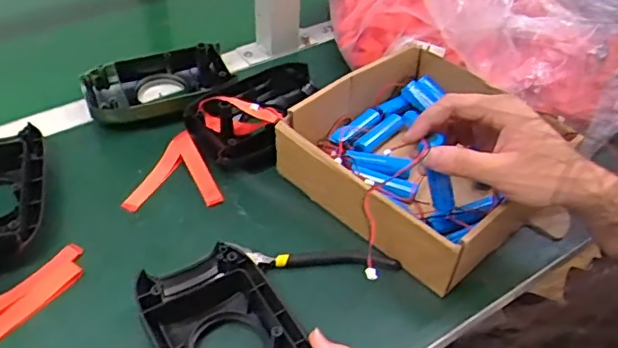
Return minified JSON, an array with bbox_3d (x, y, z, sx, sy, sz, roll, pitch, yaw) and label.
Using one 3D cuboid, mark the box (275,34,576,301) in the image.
[{"bbox_3d":[0.114,-0.018,0.556,0.213,0.072,0.222,-33,55,-31],"label":"box"}]

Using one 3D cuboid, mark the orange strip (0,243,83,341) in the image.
[{"bbox_3d":[-0.229,0.098,0.465,0.032,0.004,0.109,29,50,23],"label":"orange strip"}]

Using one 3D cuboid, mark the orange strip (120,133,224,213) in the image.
[{"bbox_3d":[-0.137,-0.001,0.561,0.087,0.018,0.086,-10,46,-14],"label":"orange strip"}]

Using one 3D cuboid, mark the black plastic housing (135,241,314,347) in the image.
[{"bbox_3d":[-0.056,0.121,0.422,0.098,0.041,0.153,-25,52,-25],"label":"black plastic housing"}]

